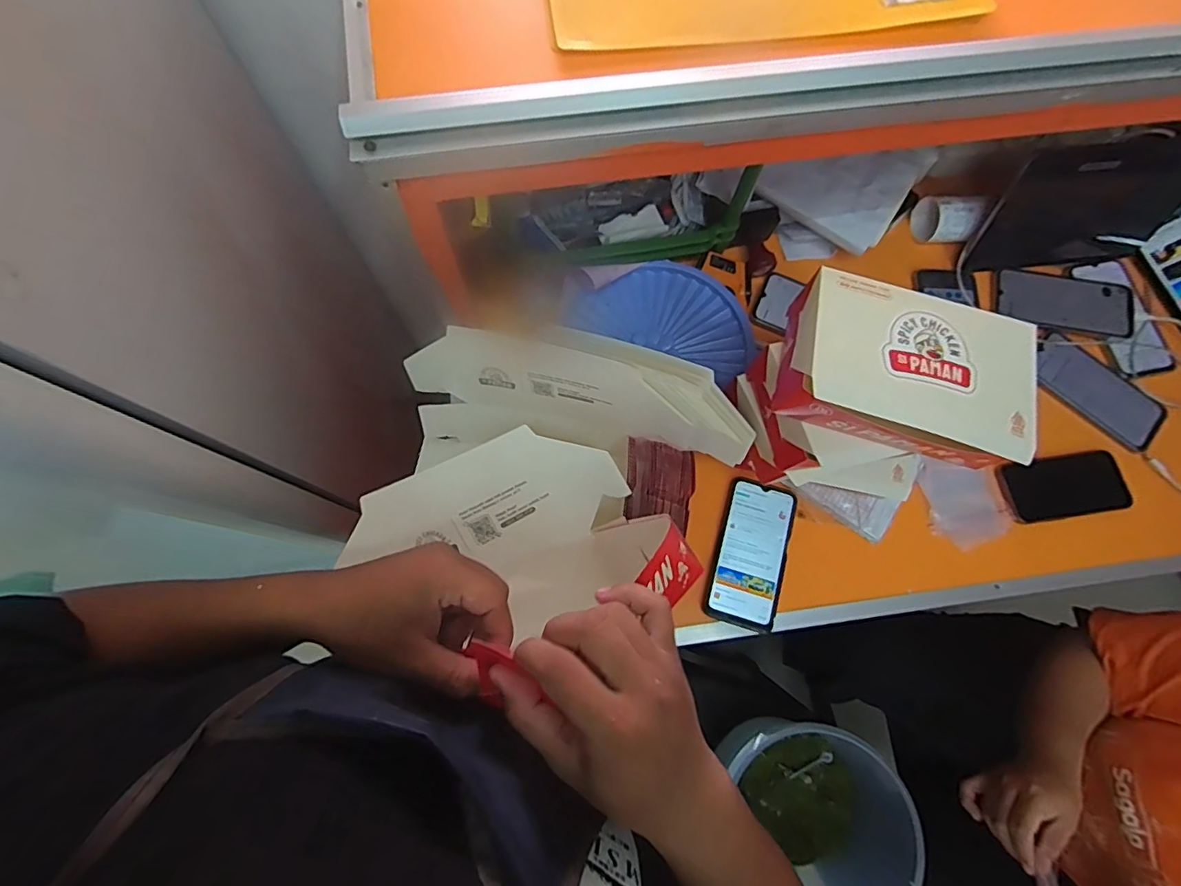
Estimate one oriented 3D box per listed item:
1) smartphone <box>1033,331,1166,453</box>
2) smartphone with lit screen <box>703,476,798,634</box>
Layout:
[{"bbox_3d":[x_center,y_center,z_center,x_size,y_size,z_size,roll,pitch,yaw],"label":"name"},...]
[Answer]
[{"bbox_3d":[0.658,-0.070,0.695,0.168,0.015,0.073,42,92,12],"label":"smartphone"},{"bbox_3d":[0.188,0.127,0.622,0.077,0.014,0.165,17,74,3],"label":"smartphone with lit screen"}]

